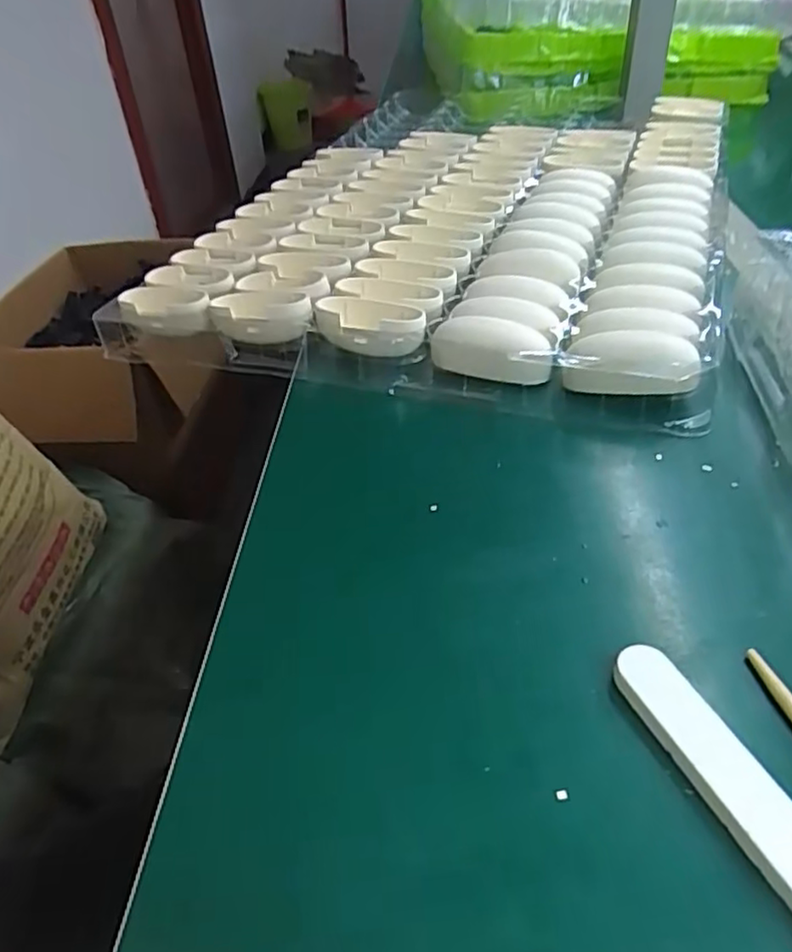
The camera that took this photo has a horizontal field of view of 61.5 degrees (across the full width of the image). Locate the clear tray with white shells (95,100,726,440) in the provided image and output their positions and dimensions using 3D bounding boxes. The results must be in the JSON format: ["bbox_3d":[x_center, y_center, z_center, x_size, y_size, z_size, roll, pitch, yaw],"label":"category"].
[{"bbox_3d":[0.056,-0.213,0.543,0.372,0.031,0.480,9,43,18],"label":"clear tray with white shells"}]

